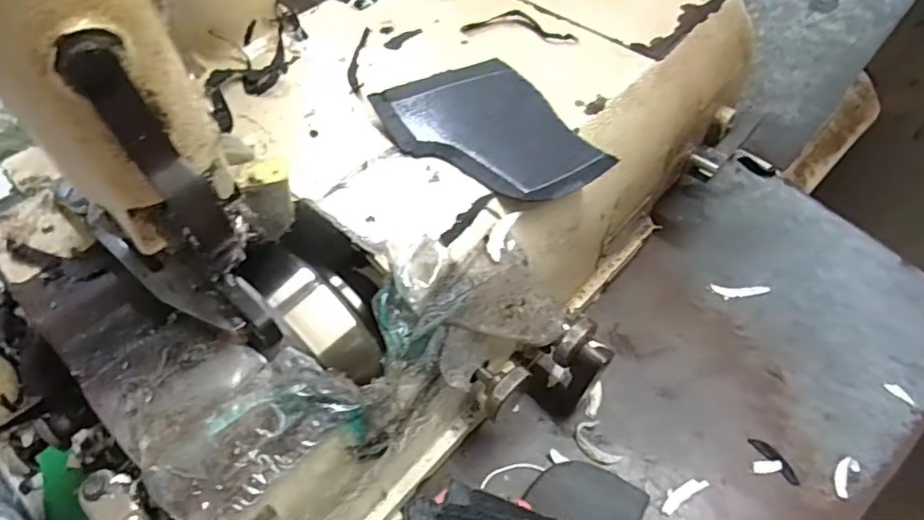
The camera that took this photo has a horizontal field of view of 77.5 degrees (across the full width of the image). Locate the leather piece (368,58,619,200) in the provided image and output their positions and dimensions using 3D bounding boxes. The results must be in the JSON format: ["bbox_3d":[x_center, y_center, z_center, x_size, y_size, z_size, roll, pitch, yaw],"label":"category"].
[{"bbox_3d":[0.014,-0.070,0.316,0.088,0.009,0.111,-27,59,-16],"label":"leather piece"}]

